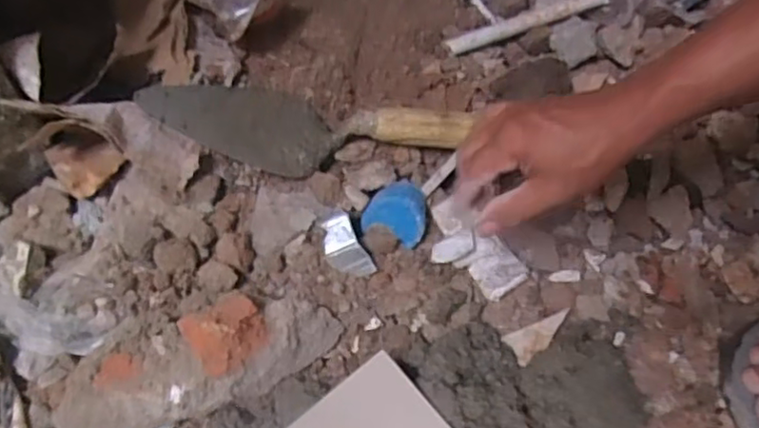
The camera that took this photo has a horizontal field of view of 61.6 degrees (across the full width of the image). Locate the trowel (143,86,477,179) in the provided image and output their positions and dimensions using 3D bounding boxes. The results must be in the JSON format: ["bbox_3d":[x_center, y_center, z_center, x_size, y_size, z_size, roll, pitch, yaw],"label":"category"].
[{"bbox_3d":[-0.054,-0.085,0.550,0.283,0.053,0.088,1,63,-2],"label":"trowel"}]

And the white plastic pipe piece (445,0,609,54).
[{"bbox_3d":[0.156,-0.202,0.661,0.181,0.015,0.015,-20,65,-12],"label":"white plastic pipe piece"}]

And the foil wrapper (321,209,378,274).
[{"bbox_3d":[-0.029,0.028,0.528,0.031,0.026,0.051,-28,67,-15],"label":"foil wrapper"}]

